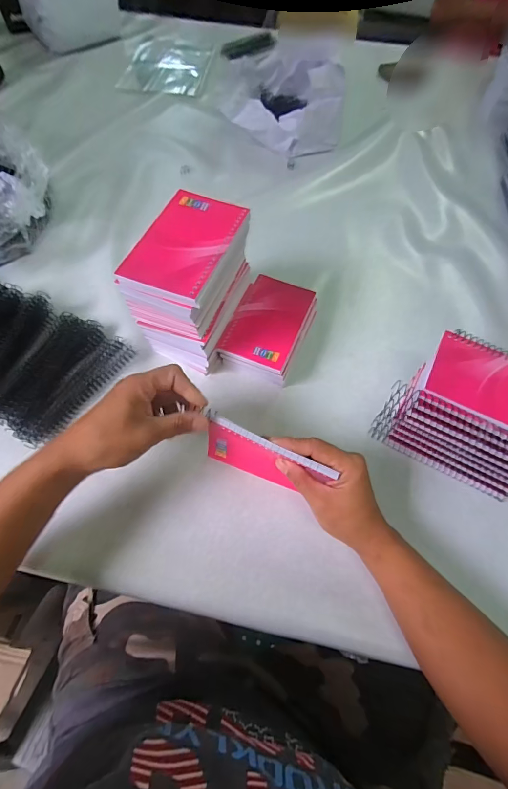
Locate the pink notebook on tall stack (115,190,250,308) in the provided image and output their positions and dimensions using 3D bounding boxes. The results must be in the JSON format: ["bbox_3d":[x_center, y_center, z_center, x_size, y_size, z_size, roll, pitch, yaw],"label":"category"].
[{"bbox_3d":[-0.062,-0.143,0.337,0.083,0.011,0.134,19,65,7],"label":"pink notebook on tall stack"}]

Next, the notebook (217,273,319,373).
[{"bbox_3d":[0.018,-0.091,0.432,0.082,0.007,0.129,22,65,9],"label":"notebook"}]

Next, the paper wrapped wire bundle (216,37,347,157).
[{"bbox_3d":[0.040,-0.531,0.627,0.196,0.112,0.212,-9,64,-6],"label":"paper wrapped wire bundle"}]

